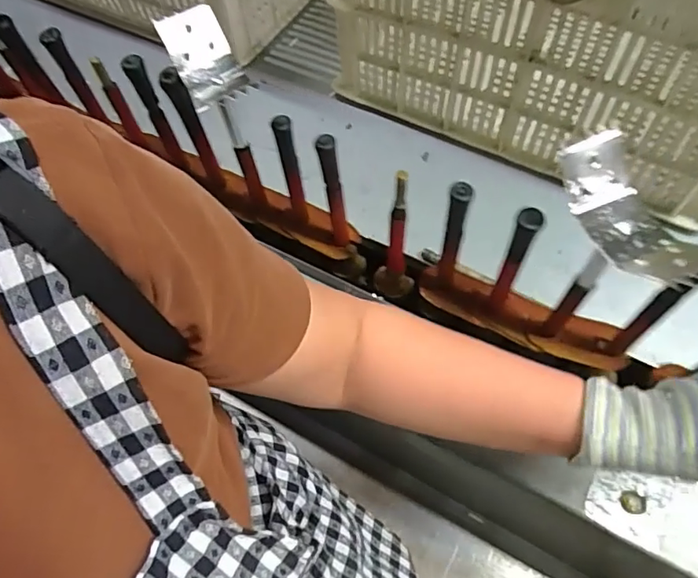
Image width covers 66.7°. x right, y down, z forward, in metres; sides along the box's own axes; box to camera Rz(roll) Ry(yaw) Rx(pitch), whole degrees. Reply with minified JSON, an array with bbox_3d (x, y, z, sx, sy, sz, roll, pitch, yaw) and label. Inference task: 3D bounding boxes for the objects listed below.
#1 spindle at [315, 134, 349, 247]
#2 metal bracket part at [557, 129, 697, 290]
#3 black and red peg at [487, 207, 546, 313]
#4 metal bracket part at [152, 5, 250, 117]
[{"bbox_3d":[-0.014,-0.085,0.479,0.018,0.143,0.013,-7,58,-1],"label":"spindle"},{"bbox_3d":[0.176,-0.045,0.329,0.045,0.032,0.115,-19,59,-9],"label":"metal bracket part"},{"bbox_3d":[0.133,-0.015,0.434,0.018,0.144,0.013,19,61,15],"label":"black and red peg"},{"bbox_3d":[-0.114,-0.182,0.414,0.046,0.048,0.065,-27,60,-13],"label":"metal bracket part"}]

